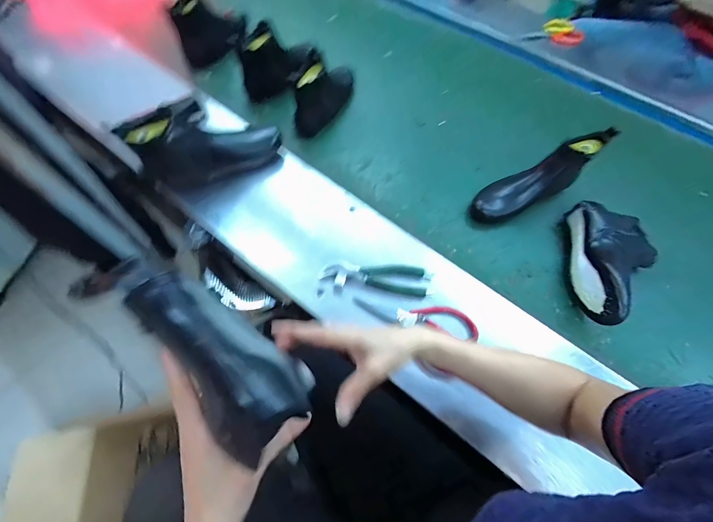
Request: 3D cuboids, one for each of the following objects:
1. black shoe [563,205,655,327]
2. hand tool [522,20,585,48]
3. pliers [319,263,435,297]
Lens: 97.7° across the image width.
[{"bbox_3d":[0.474,0.005,0.571,0.142,0.074,0.243,9,63,1],"label":"black shoe"},{"bbox_3d":[0.594,-0.681,0.930,0.032,0.060,0.185,-28,50,-19],"label":"hand tool"},{"bbox_3d":[0.035,0.027,0.545,0.189,0.015,0.050,9,63,1],"label":"pliers"}]

